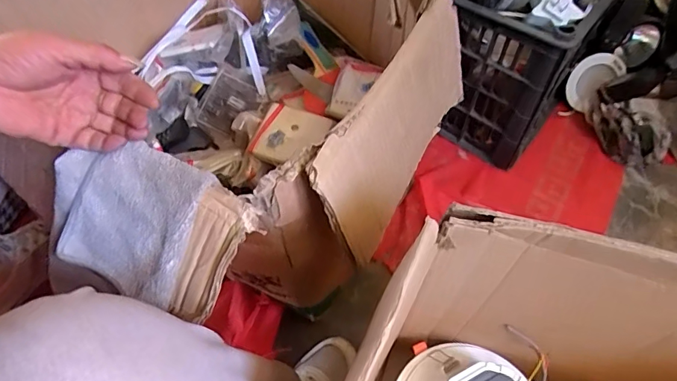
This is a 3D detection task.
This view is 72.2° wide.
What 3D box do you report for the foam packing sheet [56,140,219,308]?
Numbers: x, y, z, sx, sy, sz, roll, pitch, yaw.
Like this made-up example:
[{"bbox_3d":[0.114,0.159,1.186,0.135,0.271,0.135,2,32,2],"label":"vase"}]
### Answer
[{"bbox_3d":[-0.176,0.022,0.381,0.120,0.116,0.022,22,13,9],"label":"foam packing sheet"}]

